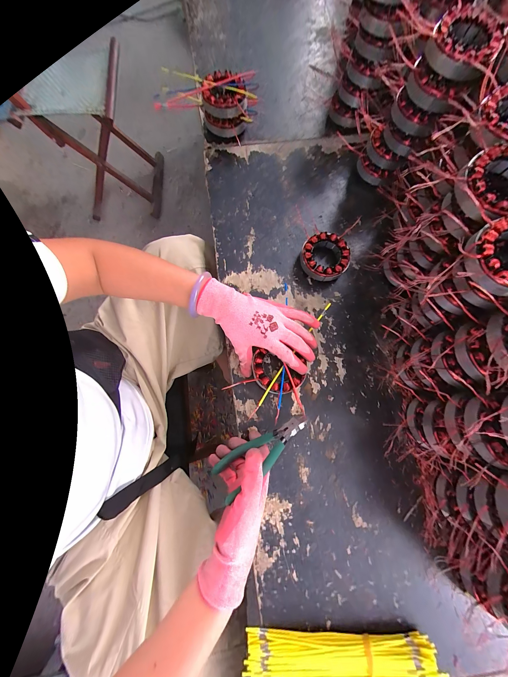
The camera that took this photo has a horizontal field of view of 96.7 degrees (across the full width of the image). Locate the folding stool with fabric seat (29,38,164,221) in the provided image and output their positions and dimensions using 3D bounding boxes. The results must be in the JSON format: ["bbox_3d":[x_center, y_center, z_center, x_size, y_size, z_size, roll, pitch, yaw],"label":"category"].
[{"bbox_3d":[-0.688,-0.892,1.049,0.386,0.470,0.443,1,78,1],"label":"folding stool with fabric seat"}]

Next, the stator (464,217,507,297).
[{"bbox_3d":[0.288,-0.089,0.253,0.084,0.030,0.085,-18,78,-3],"label":"stator"}]

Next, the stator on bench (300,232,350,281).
[{"bbox_3d":[0.133,-0.152,0.423,0.087,0.031,0.084,0,78,1],"label":"stator on bench"}]

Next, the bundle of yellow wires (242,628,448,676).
[{"bbox_3d":[0.112,0.430,0.293,0.243,0.024,0.070,1,78,1],"label":"bundle of yellow wires"}]

